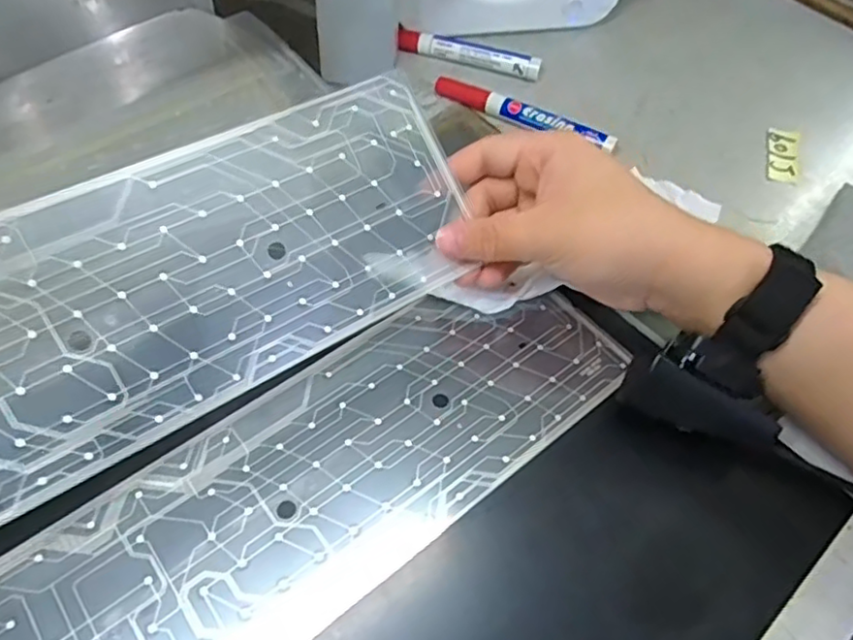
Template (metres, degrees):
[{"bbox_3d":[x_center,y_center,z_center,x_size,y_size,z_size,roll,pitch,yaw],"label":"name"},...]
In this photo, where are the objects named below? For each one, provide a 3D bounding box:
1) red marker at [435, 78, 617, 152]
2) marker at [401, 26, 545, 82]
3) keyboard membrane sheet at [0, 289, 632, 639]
[{"bbox_3d":[0.068,-0.148,0.461,0.139,0.016,0.013,28,58,15],"label":"red marker"},{"bbox_3d":[0.033,-0.208,0.500,0.114,0.014,0.015,18,56,8],"label":"marker"},{"bbox_3d":[-0.079,0.095,0.296,0.408,0.004,0.112,-32,62,-22],"label":"keyboard membrane sheet"}]

